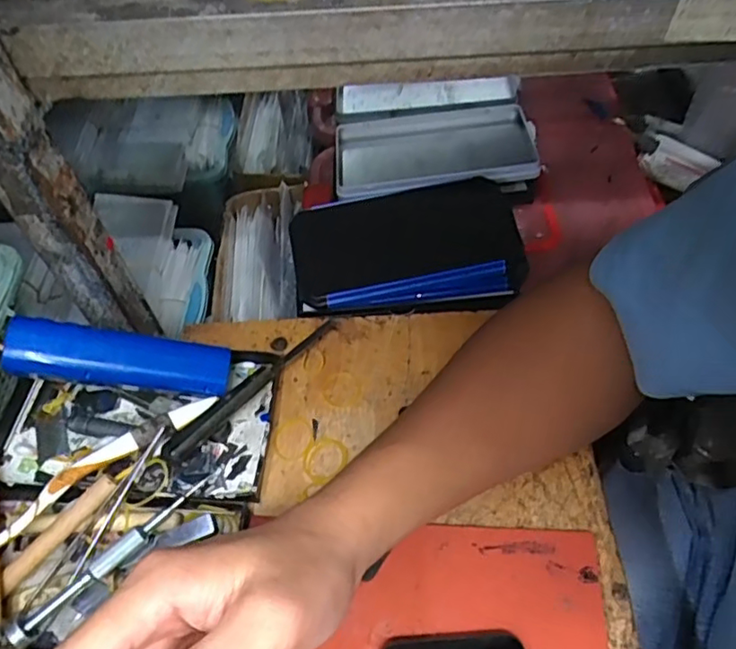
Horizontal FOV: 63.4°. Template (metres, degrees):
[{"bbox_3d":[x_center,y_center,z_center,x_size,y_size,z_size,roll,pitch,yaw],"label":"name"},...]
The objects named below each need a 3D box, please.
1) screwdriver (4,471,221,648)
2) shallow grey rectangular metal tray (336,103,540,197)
[{"bbox_3d":[-0.141,0.129,0.343,0.133,0.012,0.014,-38,62,-22],"label":"screwdriver"},{"bbox_3d":[0.060,-0.157,0.553,0.181,0.033,0.110,0,55,3],"label":"shallow grey rectangular metal tray"}]

